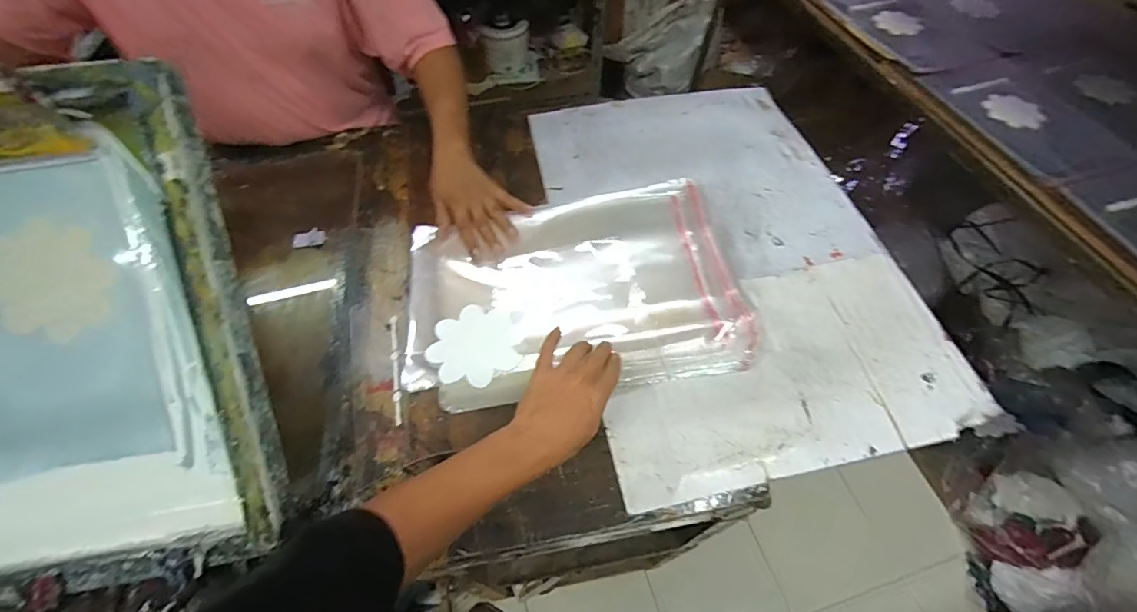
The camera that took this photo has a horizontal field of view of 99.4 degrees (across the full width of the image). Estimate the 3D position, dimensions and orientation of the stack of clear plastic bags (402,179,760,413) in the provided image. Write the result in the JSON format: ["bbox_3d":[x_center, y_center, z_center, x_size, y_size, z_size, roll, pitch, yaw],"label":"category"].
[{"bbox_3d":[0.003,-0.026,0.638,0.424,0.056,0.292,-8,57,-5],"label":"stack of clear plastic bags"}]

